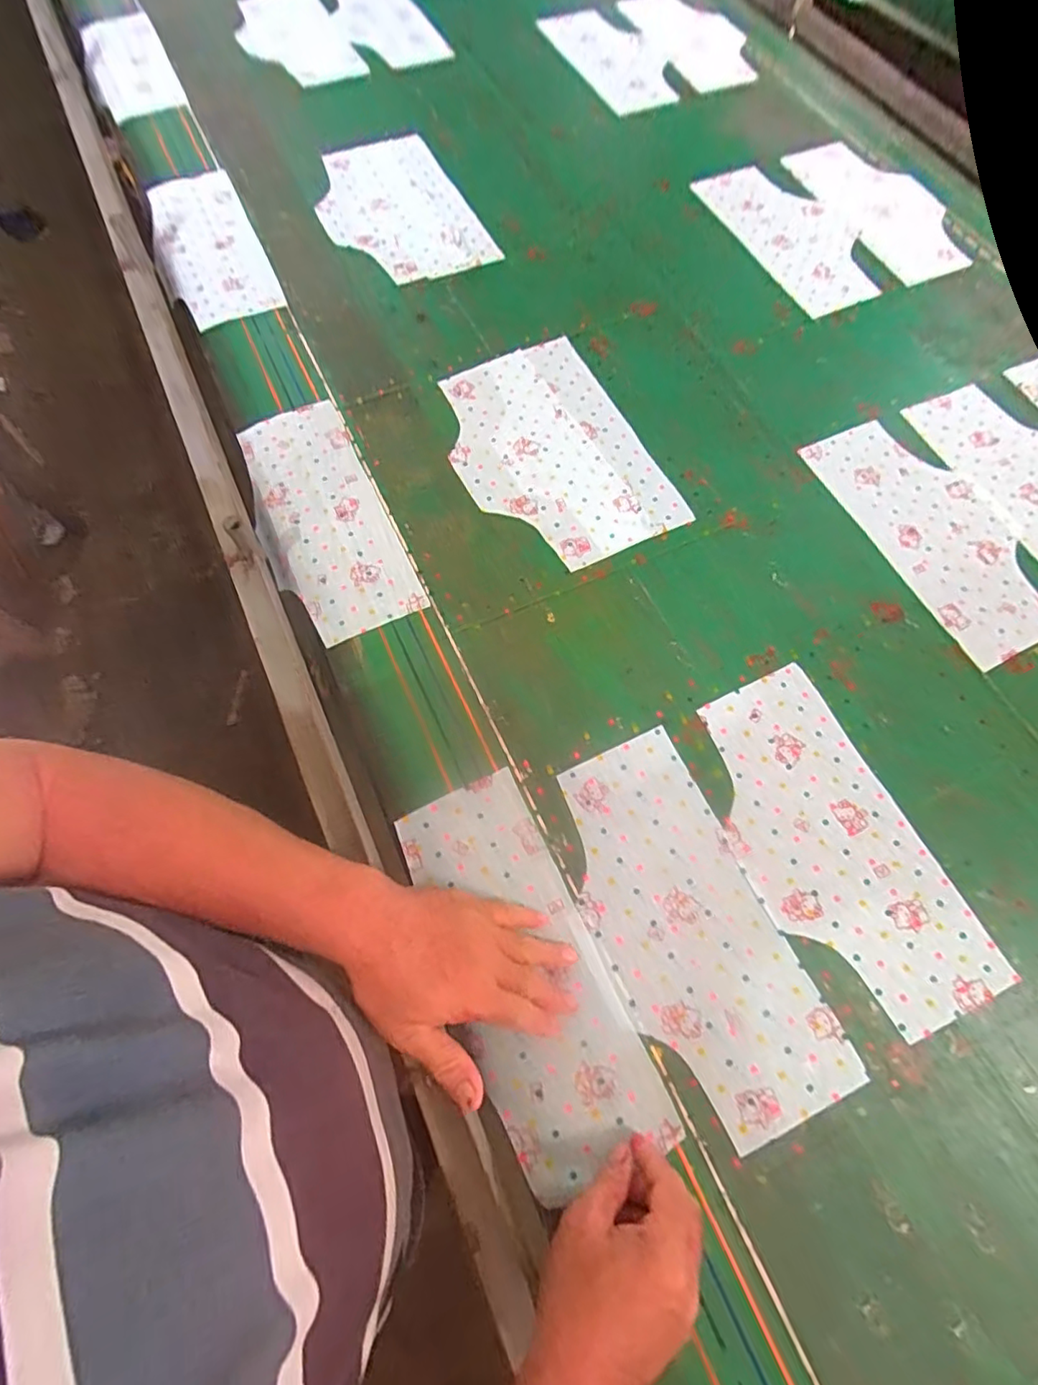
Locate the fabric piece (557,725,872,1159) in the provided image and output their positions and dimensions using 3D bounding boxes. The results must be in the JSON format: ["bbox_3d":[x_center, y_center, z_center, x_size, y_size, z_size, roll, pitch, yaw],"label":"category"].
[{"bbox_3d":[0.143,0.200,0.496,0.146,0.004,0.319,-23,70,-11],"label":"fabric piece"}]

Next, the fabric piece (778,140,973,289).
[{"bbox_3d":[0.571,-0.767,0.899,0.172,0.011,0.334,-19,69,-9],"label":"fabric piece"}]

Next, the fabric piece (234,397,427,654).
[{"bbox_3d":[-0.228,-0.201,0.646,0.137,0.008,0.321,-24,70,-11],"label":"fabric piece"}]

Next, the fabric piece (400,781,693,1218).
[{"bbox_3d":[0.002,0.231,0.487,0.127,0.011,0.314,-25,71,-8],"label":"fabric piece"}]

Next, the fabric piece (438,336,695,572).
[{"bbox_3d":[0.037,-0.295,0.690,0.221,0.007,0.324,-24,70,-11],"label":"fabric piece"}]

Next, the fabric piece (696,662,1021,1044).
[{"bbox_3d":[0.284,0.138,0.525,0.162,0.004,0.318,-23,70,-11],"label":"fabric piece"}]

